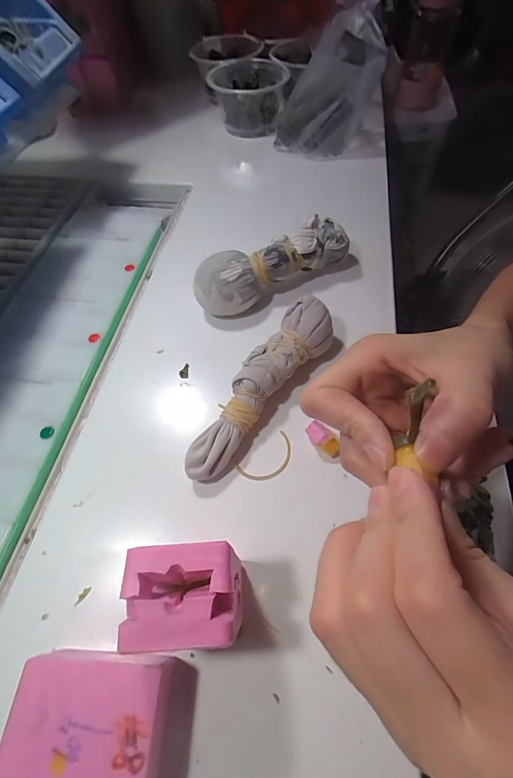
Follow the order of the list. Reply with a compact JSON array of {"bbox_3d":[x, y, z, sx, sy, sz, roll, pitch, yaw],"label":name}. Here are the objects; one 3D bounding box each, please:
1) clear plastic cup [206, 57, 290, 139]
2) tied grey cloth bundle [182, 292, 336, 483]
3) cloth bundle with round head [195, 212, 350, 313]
[{"bbox_3d":[-0.008,-0.427,0.509,0.101,0.067,0.106,-1,59,2],"label":"clear plastic cup"},{"bbox_3d":[0.002,-0.004,0.271,0.040,0.043,0.165,35,67,20],"label":"tied grey cloth bundle"},{"bbox_3d":[0.017,-0.117,0.334,0.162,0.048,0.051,-25,62,-12],"label":"cloth bundle with round head"}]

